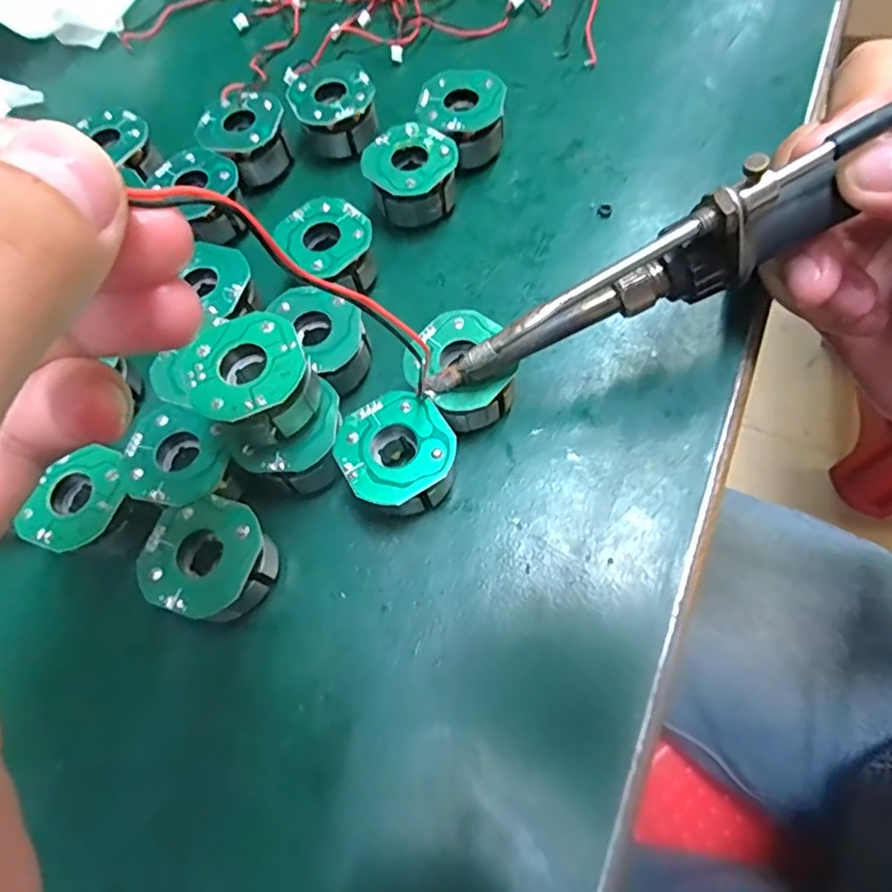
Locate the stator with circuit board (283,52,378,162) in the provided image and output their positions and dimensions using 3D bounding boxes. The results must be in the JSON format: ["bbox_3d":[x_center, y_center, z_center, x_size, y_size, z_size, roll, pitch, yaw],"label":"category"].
[{"bbox_3d":[-0.043,-0.127,0.226,0.029,0.023,0.032,-25,67,-5],"label":"stator with circuit board"}]

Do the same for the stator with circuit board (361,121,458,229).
[{"bbox_3d":[-0.012,-0.093,0.208,0.031,0.021,0.030,-2,67,5],"label":"stator with circuit board"}]

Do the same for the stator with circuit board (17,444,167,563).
[{"bbox_3d":[-0.098,0.020,0.170,0.028,0.023,0.029,38,75,19],"label":"stator with circuit board"}]

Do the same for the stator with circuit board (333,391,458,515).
[{"bbox_3d":[-0.014,0.004,0.166,0.031,0.021,0.031,-2,67,5],"label":"stator with circuit board"}]

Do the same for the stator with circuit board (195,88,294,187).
[{"bbox_3d":[-0.075,-0.116,0.224,0.031,0.019,0.028,-29,67,-7],"label":"stator with circuit board"}]

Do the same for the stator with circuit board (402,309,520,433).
[{"bbox_3d":[0.005,-0.020,0.175,0.030,0.022,0.031,-2,67,5],"label":"stator with circuit board"}]

